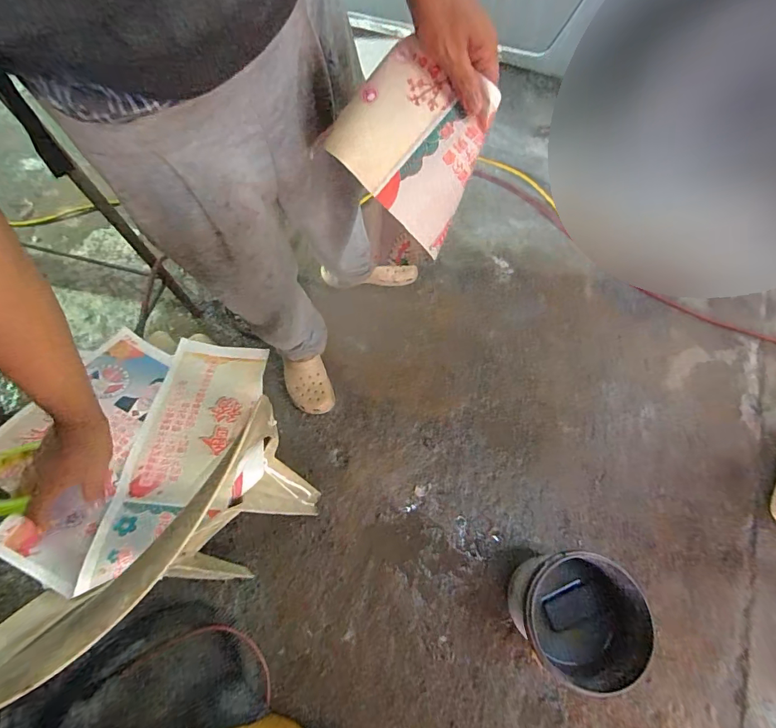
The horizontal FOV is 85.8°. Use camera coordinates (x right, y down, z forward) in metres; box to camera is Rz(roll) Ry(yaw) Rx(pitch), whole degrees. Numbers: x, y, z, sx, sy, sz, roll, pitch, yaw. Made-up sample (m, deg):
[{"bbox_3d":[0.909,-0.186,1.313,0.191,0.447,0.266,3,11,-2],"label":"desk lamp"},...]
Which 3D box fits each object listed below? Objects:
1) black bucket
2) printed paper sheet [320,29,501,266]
[{"bbox_3d":[0.377,0.526,0.895,0.245,0.219,0.222,20,69,7],"label":"black bucket"},{"bbox_3d":[0.028,-0.236,0.442,0.158,0.046,0.166,26,96,-9],"label":"printed paper sheet"}]

